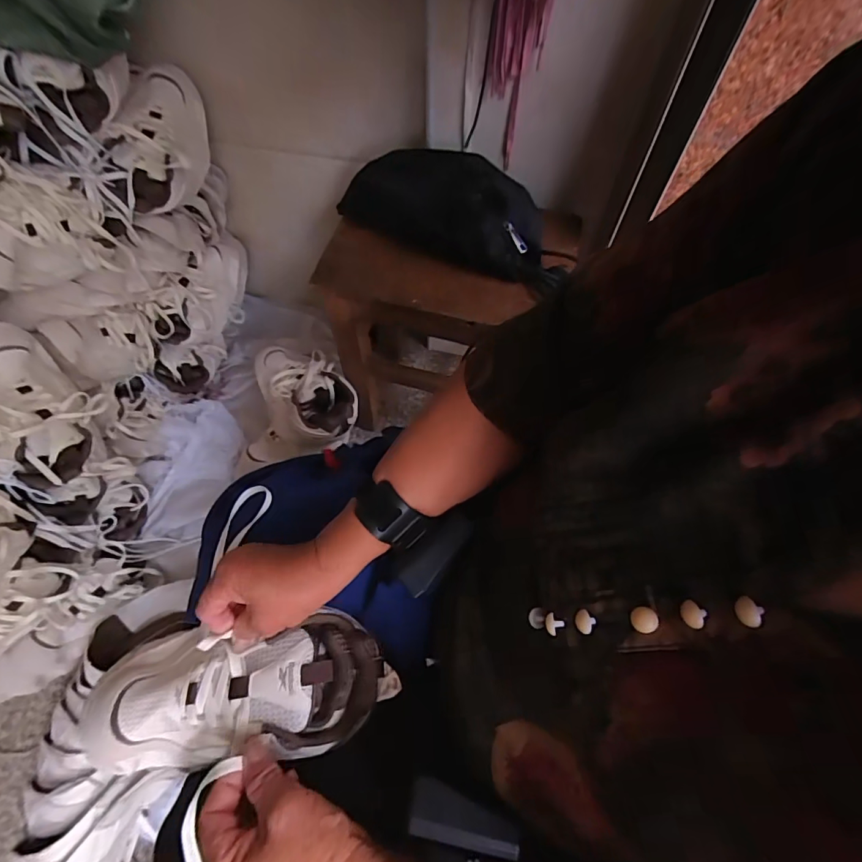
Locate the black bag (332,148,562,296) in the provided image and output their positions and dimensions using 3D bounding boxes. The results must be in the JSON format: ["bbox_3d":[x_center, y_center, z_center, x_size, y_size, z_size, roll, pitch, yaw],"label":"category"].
[{"bbox_3d":[0.023,-0.295,0.621,0.287,0.081,0.146,18,64,9],"label":"black bag"}]

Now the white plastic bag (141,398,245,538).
[{"bbox_3d":[-0.454,0.075,0.871,0.112,0.090,0.270,14,84,5],"label":"white plastic bag"}]

